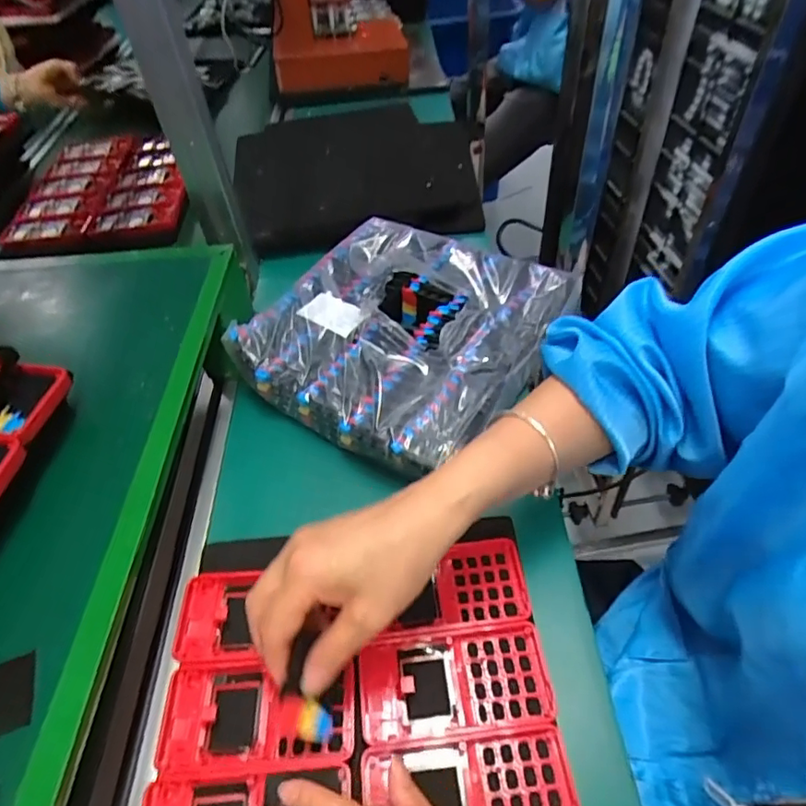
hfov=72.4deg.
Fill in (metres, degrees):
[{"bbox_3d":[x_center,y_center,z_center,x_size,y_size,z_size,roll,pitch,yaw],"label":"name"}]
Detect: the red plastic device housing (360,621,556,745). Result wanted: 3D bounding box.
[{"bbox_3d":[0.033,0.181,0.359,0.119,0.012,0.061,-7,48,-1],"label":"red plastic device housing"}]

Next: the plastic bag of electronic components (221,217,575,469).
[{"bbox_3d":[0.003,-0.085,0.558,0.276,0.047,0.301,21,53,22],"label":"plastic bag of electronic components"}]

